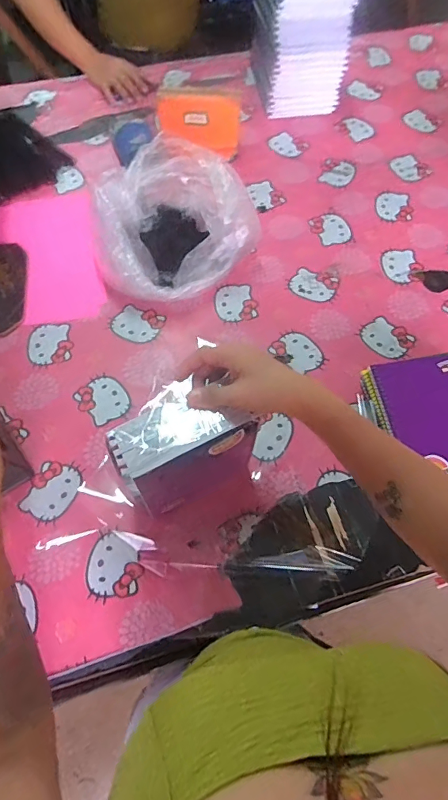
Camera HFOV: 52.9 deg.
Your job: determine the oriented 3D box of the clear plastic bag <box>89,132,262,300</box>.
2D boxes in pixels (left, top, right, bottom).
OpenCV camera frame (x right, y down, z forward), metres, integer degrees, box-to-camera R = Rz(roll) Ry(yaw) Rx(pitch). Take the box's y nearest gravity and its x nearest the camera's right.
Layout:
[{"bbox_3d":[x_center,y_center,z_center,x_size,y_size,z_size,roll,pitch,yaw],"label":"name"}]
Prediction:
[{"bbox_3d":[-0.098,-0.302,0.783,0.255,0.132,0.257,-30,69,-14],"label":"clear plastic bag"}]

